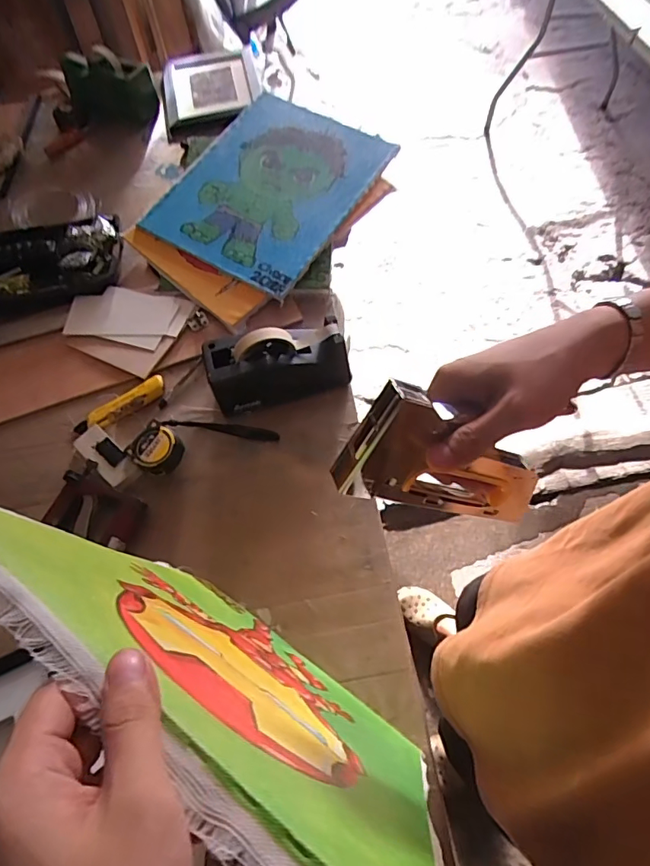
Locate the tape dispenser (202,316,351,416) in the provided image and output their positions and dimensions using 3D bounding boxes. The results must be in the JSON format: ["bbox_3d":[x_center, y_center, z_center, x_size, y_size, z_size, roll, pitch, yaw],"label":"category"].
[{"bbox_3d":[-0.068,-0.103,0.717,0.197,0.109,0.082,-14,62,-5],"label":"tape dispenser"}]

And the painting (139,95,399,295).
[{"bbox_3d":[-0.099,-0.455,0.904,0.314,0.021,0.389,29,72,14],"label":"painting"}]

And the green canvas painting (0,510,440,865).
[{"bbox_3d":[-0.061,0.191,0.394,0.320,0.417,0.026,31,74,19],"label":"green canvas painting"}]

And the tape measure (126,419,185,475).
[{"bbox_3d":[-0.238,0.024,0.707,0.060,0.036,0.064,-1,62,2],"label":"tape measure"}]

